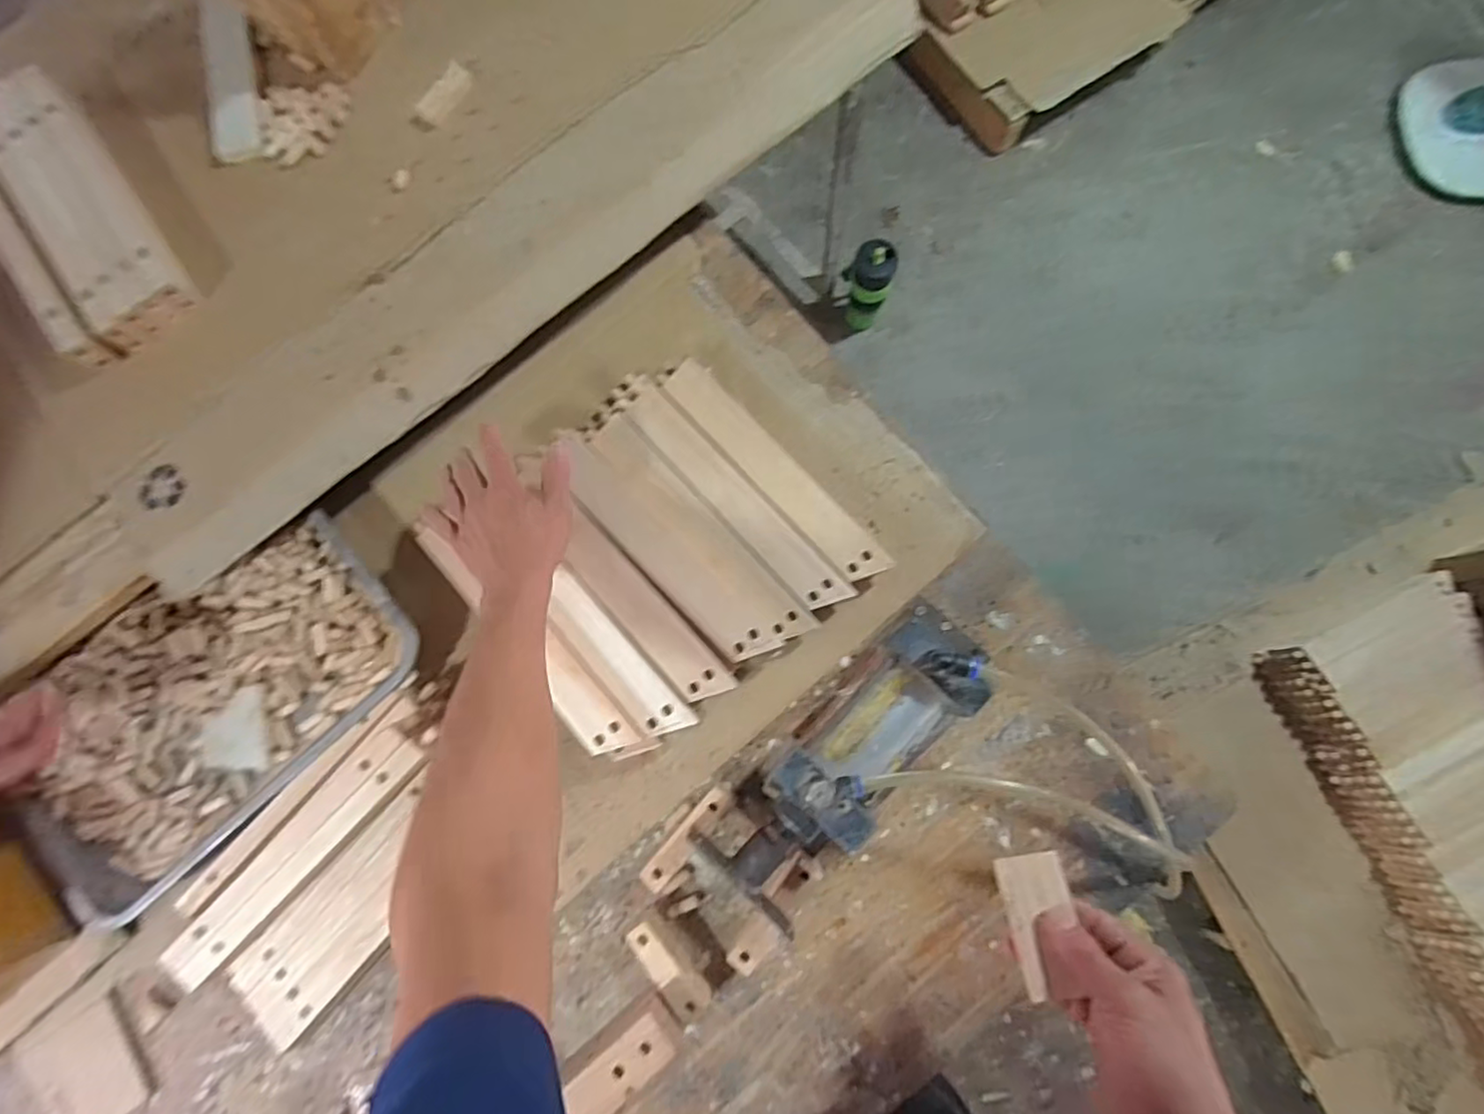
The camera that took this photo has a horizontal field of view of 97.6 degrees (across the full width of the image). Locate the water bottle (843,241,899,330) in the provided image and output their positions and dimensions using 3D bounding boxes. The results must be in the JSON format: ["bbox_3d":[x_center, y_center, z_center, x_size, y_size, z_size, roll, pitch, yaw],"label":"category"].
[{"bbox_3d":[0.250,-0.547,1.325,0.088,0.234,0.085,0,87,1],"label":"water bottle"}]

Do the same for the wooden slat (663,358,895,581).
[{"bbox_3d":[0.031,-0.087,0.638,0.045,0.005,0.281,-42,82,-4],"label":"wooden slat"}]

